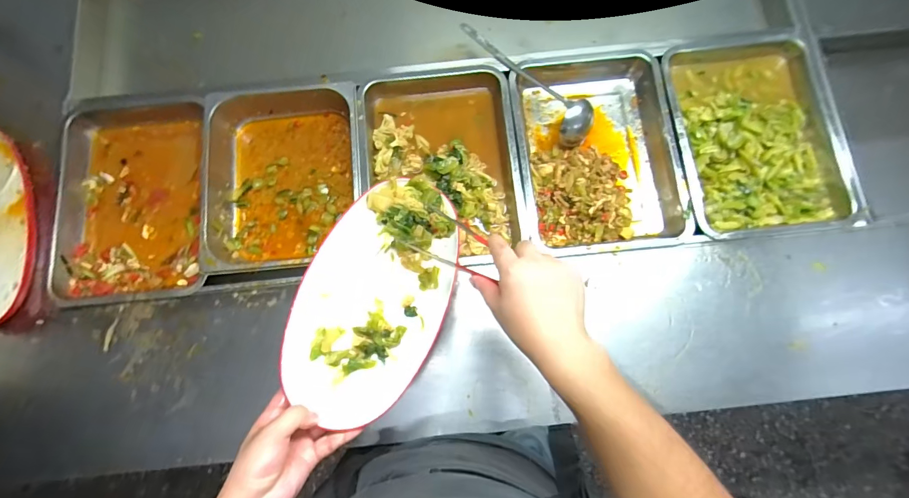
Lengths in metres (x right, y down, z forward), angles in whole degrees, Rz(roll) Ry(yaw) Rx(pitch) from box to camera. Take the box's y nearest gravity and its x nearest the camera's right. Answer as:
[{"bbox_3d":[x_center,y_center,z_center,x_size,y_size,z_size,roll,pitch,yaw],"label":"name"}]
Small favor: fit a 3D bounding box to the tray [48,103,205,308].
[{"bbox_3d":[-0.531,-0.081,0.674,0.244,0.052,0.336,-5,78,-7],"label":"tray"}]

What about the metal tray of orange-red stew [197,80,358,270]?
[{"bbox_3d":[-0.285,-0.124,0.682,0.256,0.069,0.319,-3,78,-6],"label":"metal tray of orange-red stew"}]

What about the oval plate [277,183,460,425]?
[{"bbox_3d":[-0.096,0.050,0.518,0.176,0.026,0.318,28,63,-7],"label":"oval plate"}]

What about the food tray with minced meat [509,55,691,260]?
[{"bbox_3d":[0.234,-0.163,0.673,0.250,0.058,0.339,-5,78,-6],"label":"food tray with minced meat"}]

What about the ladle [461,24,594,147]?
[{"bbox_3d":[0.132,-0.295,0.689,0.071,0.057,0.277,-39,84,-12],"label":"ladle"}]

